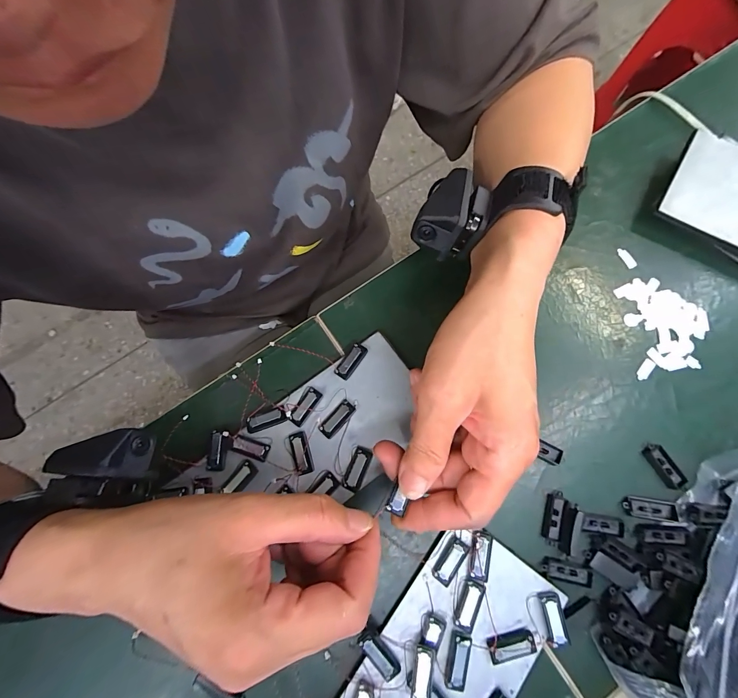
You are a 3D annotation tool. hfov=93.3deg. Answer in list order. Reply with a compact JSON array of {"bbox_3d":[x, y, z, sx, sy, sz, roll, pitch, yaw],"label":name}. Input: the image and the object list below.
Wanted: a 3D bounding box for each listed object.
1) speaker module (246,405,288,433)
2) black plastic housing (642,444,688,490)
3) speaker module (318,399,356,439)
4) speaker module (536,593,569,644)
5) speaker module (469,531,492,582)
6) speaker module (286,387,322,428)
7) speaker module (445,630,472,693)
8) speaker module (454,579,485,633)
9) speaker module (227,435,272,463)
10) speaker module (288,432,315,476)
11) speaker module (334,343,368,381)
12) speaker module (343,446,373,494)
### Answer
[{"bbox_3d":[-0.071,0.049,0.241,0.028,0.004,0.011,-20,76,-4],"label":"speaker module"},{"bbox_3d":[0.198,0.079,0.233,0.013,0.004,0.029,-28,77,-6],"label":"black plastic housing"},{"bbox_3d":[-0.022,0.048,0.242,0.012,0.005,0.027,41,80,10],"label":"speaker module"},{"bbox_3d":[0.111,0.162,0.211,0.011,0.011,0.025,-9,76,-1],"label":"speaker module"},{"bbox_3d":[0.070,0.130,0.219,0.011,0.006,0.027,14,76,5],"label":"speaker module"},{"bbox_3d":[-0.045,0.040,0.244,0.013,0.005,0.027,39,80,10],"label":"speaker module"},{"bbox_3d":[0.053,0.183,0.204,0.012,0.004,0.029,13,76,4],"label":"speaker module"},{"bbox_3d":[0.061,0.156,0.211,0.010,0.004,0.029,22,77,6],"label":"speaker module"},{"bbox_3d":[-0.083,0.066,0.235,0.030,0.006,0.012,18,77,6],"label":"speaker module"},{"bbox_3d":[-0.046,0.070,0.235,0.013,0.004,0.027,-16,76,-3],"label":"speaker module"},{"bbox_3d":[-0.013,0.010,0.251,0.012,0.008,0.027,36,79,9],"label":"speaker module"},{"bbox_3d":[-0.008,0.080,0.233,0.012,0.006,0.028,22,77,6],"label":"speaker module"}]

